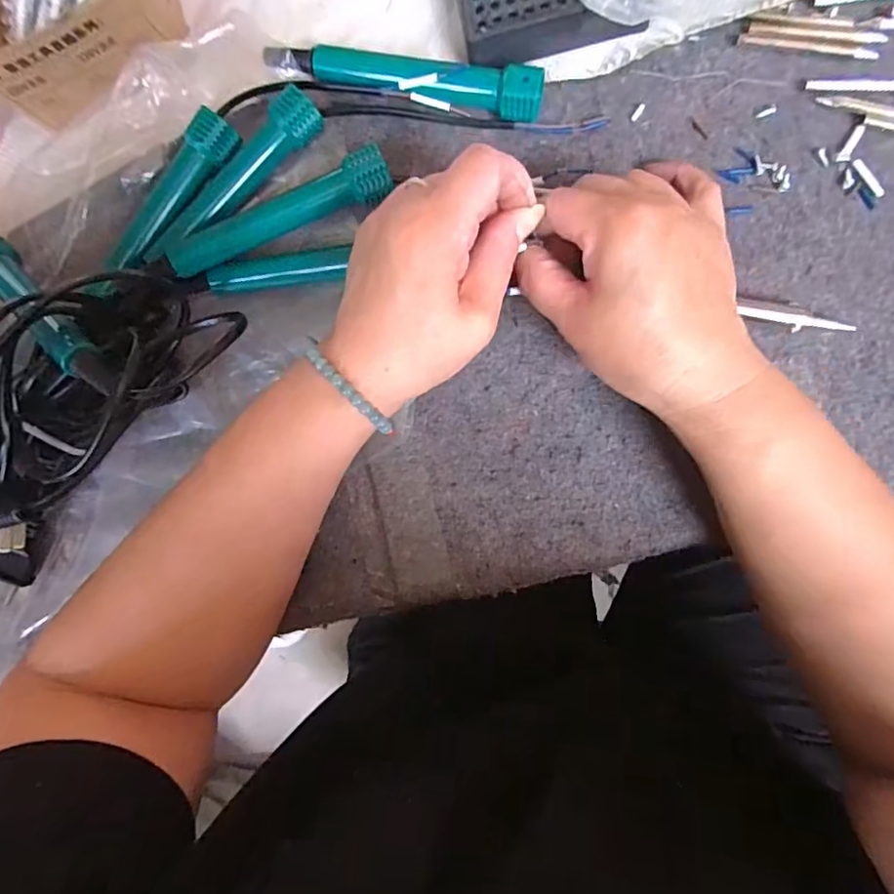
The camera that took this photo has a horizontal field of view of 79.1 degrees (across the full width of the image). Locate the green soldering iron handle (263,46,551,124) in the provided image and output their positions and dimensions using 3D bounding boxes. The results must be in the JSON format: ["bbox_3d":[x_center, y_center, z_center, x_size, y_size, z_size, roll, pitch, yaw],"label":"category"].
[{"bbox_3d":[-0.022,-0.194,0.278,0.143,0.021,0.028,15,91,8],"label":"green soldering iron handle"}]

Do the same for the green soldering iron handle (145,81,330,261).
[{"bbox_3d":[-0.111,-0.139,0.283,0.112,0.024,0.020,-43,83,5],"label":"green soldering iron handle"}]

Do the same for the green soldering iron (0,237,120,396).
[{"bbox_3d":[-0.227,-0.090,0.275,0.227,0.022,0.020,36,94,25],"label":"green soldering iron"}]

